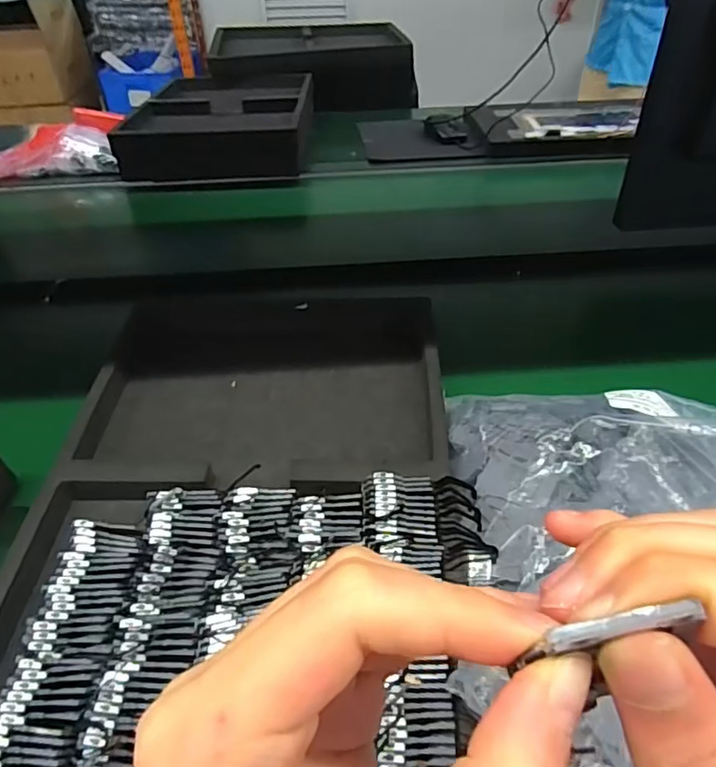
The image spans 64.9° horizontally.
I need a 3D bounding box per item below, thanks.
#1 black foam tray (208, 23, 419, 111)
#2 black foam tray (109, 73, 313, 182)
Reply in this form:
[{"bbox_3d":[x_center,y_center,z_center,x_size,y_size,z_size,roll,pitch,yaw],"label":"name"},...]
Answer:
[{"bbox_3d":[-0.101,-0.733,1.307,0.453,0.134,0.254,-7,41,-6],"label":"black foam tray"},{"bbox_3d":[-0.243,-0.499,1.066,0.300,0.080,0.431,-1,41,1],"label":"black foam tray"}]

